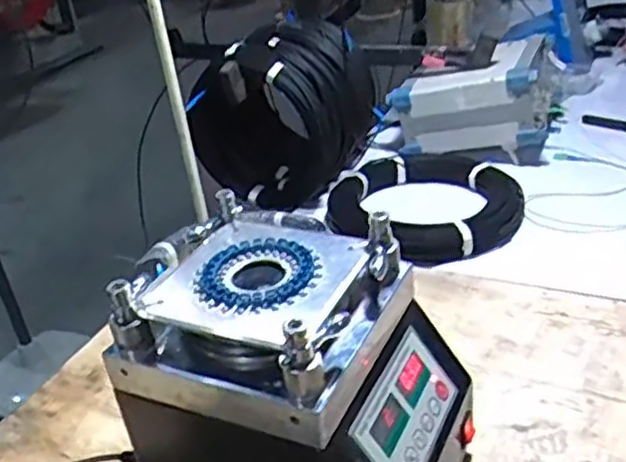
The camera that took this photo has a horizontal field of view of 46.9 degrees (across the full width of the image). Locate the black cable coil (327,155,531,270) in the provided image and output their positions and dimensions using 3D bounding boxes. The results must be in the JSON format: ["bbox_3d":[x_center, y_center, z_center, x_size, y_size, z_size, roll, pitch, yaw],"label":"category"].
[{"bbox_3d":[0.198,-0.065,1.302,0.357,0.042,0.334,21,40,41],"label":"black cable coil"}]

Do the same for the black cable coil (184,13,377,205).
[{"bbox_3d":[-0.059,-0.241,1.446,0.273,0.286,0.318,8,33,24],"label":"black cable coil"}]

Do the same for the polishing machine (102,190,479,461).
[{"bbox_3d":[-0.008,0.156,0.710,0.272,0.285,0.207,8,33,25],"label":"polishing machine"}]

